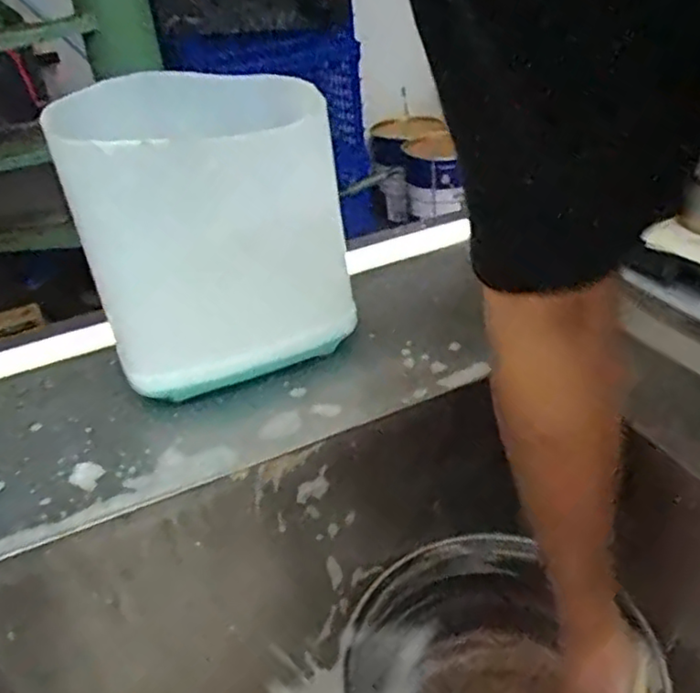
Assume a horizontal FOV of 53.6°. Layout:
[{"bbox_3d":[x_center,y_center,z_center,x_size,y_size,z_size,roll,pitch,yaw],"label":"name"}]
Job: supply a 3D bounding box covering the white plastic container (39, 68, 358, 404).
[{"bbox_3d":[-0.119,-0.091,0.554,0.175,0.216,0.182,-22,36,-22],"label":"white plastic container"}]

